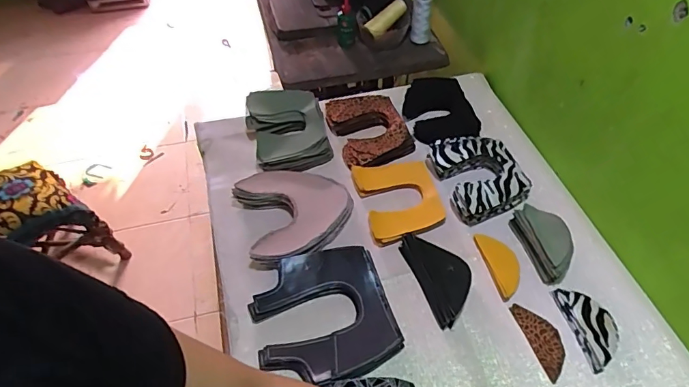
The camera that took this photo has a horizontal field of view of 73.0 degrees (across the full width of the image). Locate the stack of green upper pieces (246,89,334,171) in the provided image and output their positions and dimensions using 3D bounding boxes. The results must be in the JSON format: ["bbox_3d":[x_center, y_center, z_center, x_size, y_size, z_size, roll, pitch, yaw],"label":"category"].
[{"bbox_3d":[-0.104,-0.117,0.867,0.138,0.069,0.185,-14,52,-11],"label":"stack of green upper pieces"}]

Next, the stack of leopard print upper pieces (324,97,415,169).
[{"bbox_3d":[0.043,-0.120,0.885,0.128,0.047,0.168,-18,53,-14],"label":"stack of leopard print upper pieces"}]

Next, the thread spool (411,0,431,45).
[{"bbox_3d":[0.177,-0.408,1.057,0.041,0.136,0.036,2,29,2],"label":"thread spool"}]

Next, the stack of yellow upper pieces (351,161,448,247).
[{"bbox_3d":[0.091,0.008,0.774,0.128,0.032,0.159,-10,51,-8],"label":"stack of yellow upper pieces"}]

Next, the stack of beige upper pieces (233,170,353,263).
[{"bbox_3d":[-0.081,0.027,0.748,0.181,0.051,0.172,-24,55,-18],"label":"stack of beige upper pieces"}]

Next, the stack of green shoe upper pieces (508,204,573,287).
[{"bbox_3d":[0.302,0.073,0.704,0.050,0.060,0.124,-11,52,-9],"label":"stack of green shoe upper pieces"}]

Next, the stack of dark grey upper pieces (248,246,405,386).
[{"bbox_3d":[-0.029,0.166,0.638,0.180,0.034,0.182,-15,52,-12],"label":"stack of dark grey upper pieces"}]

